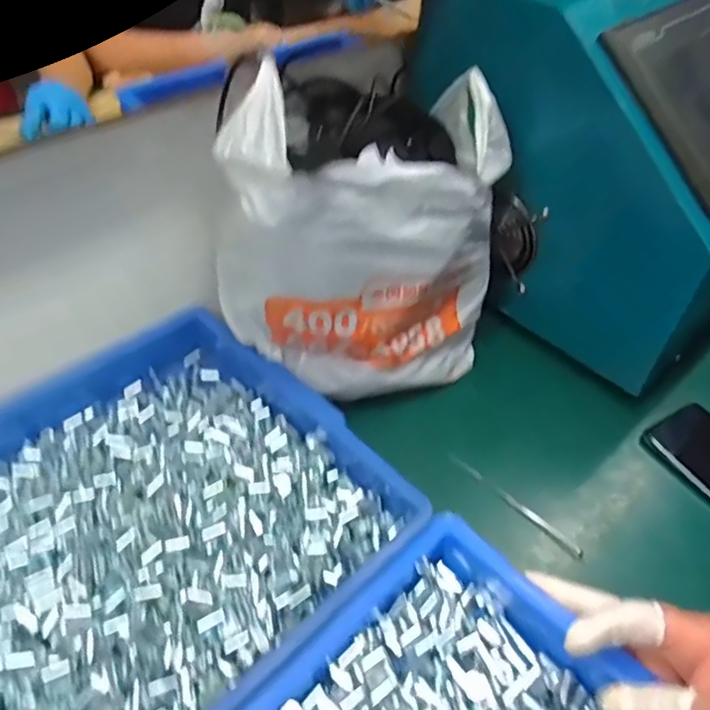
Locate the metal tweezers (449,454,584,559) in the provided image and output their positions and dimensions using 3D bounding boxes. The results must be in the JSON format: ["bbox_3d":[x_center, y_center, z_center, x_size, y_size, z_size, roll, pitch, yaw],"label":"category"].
[{"bbox_3d":[0.124,0.114,0.462,0.119,0.004,0.009,36,55,27],"label":"metal tweezers"}]

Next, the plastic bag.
[{"bbox_3d":[0.014,-0.107,0.493,0.204,0.209,0.212,11,47,7],"label":"plastic bag"}]

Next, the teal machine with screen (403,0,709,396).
[{"bbox_3d":[0.254,-0.207,0.544,0.290,0.253,0.292,-28,54,-26],"label":"teal machine with screen"}]

